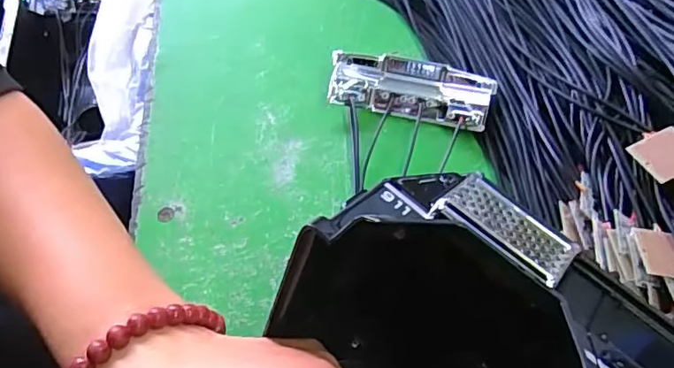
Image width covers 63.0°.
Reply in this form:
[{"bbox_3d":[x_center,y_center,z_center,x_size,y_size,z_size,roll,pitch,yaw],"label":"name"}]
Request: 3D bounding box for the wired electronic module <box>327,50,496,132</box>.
[{"bbox_3d":[0.046,-0.061,0.342,0.096,0.017,0.043,12,62,8],"label":"wired electronic module"}]

